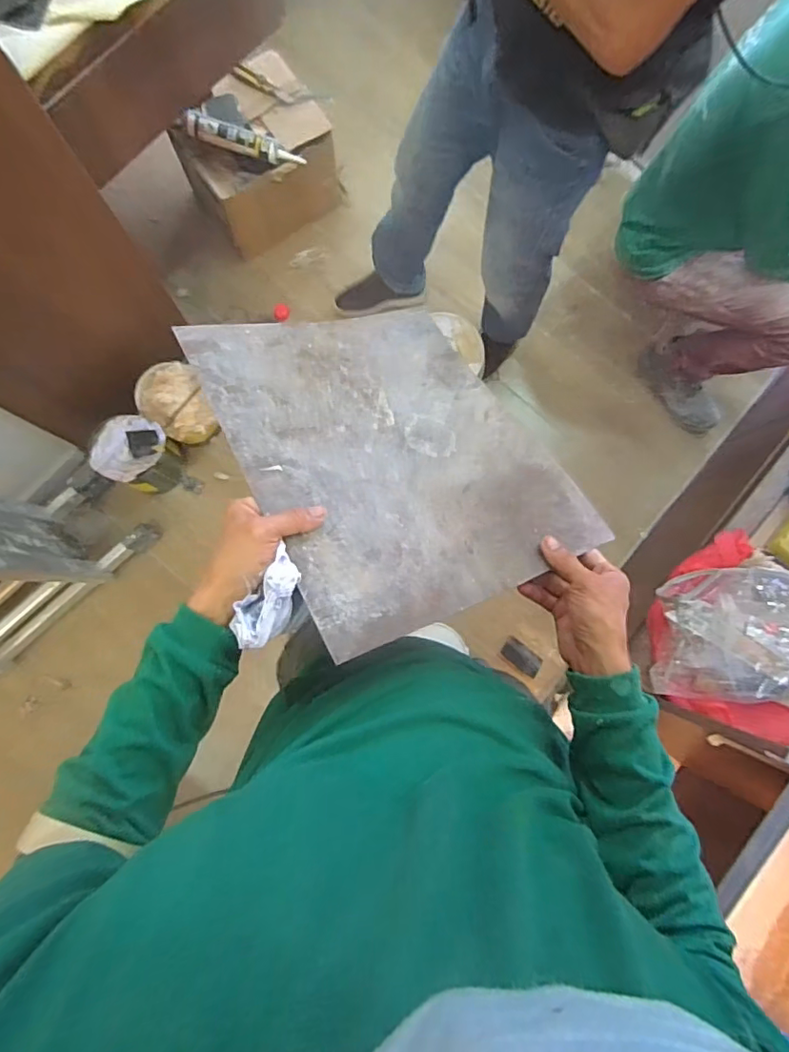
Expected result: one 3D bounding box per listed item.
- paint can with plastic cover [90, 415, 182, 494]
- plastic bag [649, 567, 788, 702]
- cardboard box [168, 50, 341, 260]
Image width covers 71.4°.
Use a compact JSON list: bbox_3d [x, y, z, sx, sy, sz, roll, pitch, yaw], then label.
[{"bbox_3d":[-0.641,-0.179,1.378,0.172,0.214,0.156,26,83,1],"label":"paint can with plastic cover"},{"bbox_3d":[0.677,0.208,1.065,0.314,0.071,0.253,2,83,-2],"label":"plastic bag"},{"bbox_3d":[-0.364,-0.976,1.471,0.368,0.246,0.283,-38,86,-6],"label":"cardboard box"}]

